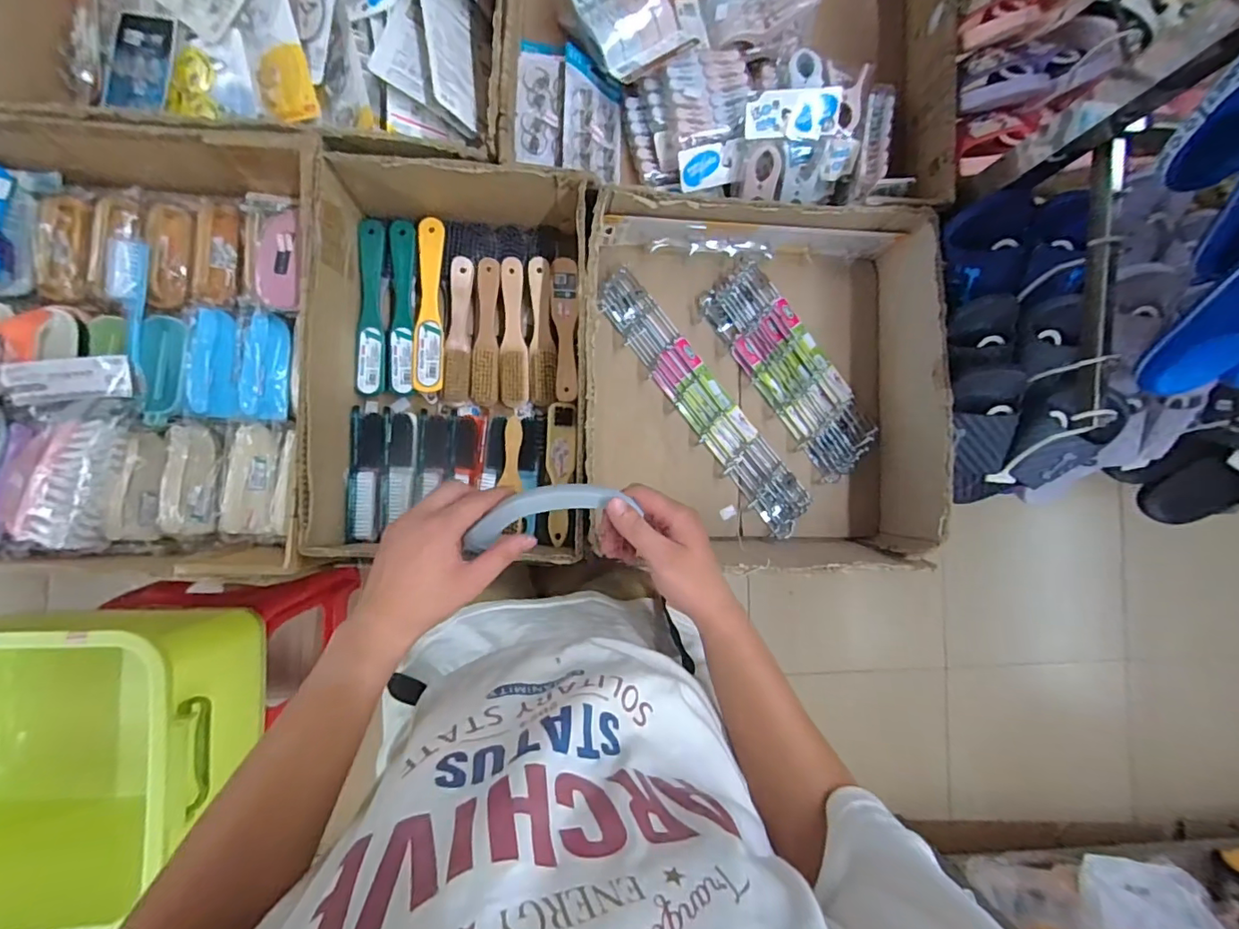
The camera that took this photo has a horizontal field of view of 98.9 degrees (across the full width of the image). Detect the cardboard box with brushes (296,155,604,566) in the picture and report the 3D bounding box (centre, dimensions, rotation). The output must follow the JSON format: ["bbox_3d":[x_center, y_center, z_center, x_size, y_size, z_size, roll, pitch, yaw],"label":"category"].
[{"bbox_3d":[-0.197,-0.117,0.656,0.303,0.144,0.452,1,87,-6],"label":"cardboard box with brushes"}]

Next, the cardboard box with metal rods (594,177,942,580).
[{"bbox_3d":[0.169,-0.101,0.700,0.446,0.157,0.453,1,87,-6],"label":"cardboard box with metal rods"}]

